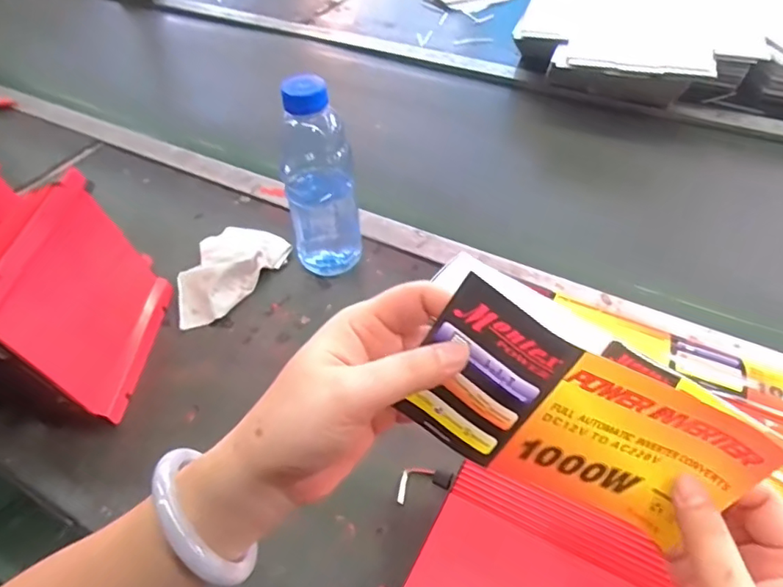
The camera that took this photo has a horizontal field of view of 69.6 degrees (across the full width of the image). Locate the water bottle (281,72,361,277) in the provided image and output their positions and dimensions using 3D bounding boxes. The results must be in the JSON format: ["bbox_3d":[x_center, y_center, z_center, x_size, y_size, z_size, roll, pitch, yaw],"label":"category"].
[{"bbox_3d":[-0.075,-0.119,0.579,0.068,0.211,0.057,-13,47,-9],"label":"water bottle"}]

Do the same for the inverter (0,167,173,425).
[{"bbox_3d":[-0.325,0.001,0.512,0.155,0.168,0.184,1,47,4],"label":"inverter"}]

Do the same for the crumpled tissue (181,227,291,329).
[{"bbox_3d":[-0.196,-0.032,0.642,0.101,0.021,0.154,26,53,25],"label":"crumpled tissue"}]

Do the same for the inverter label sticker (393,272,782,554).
[{"bbox_3d":[0.085,0.062,0.262,0.155,0.077,0.016,28,27,-5],"label":"inverter label sticker"}]

